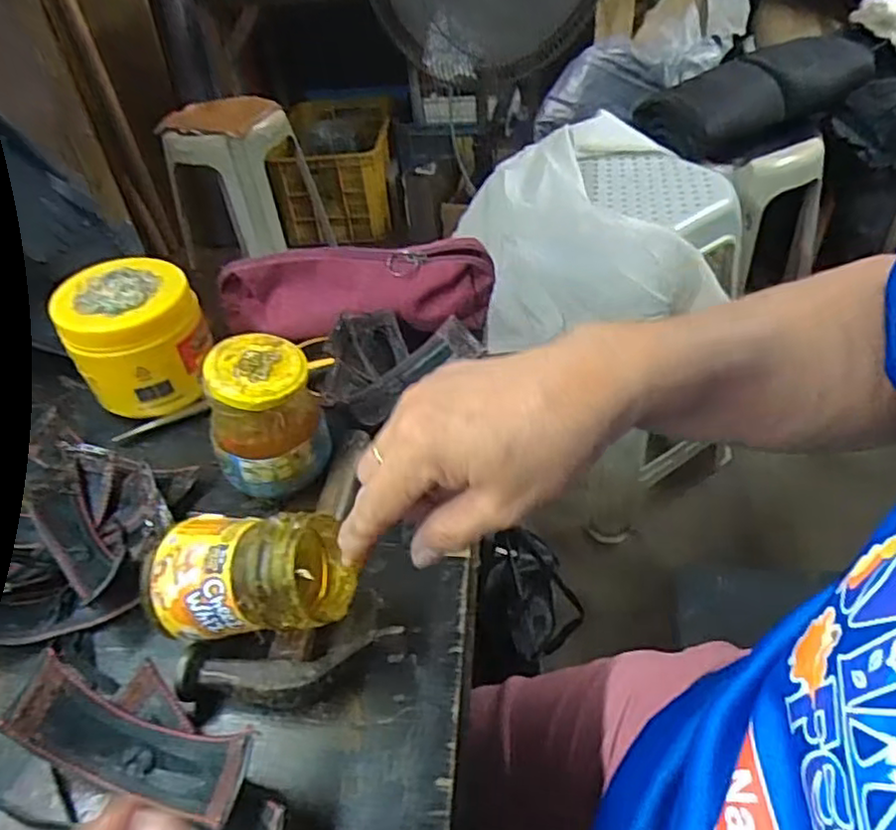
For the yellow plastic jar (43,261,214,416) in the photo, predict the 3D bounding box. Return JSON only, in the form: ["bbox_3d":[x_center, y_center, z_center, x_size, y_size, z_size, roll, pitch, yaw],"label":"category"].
[{"bbox_3d":[-0.232,-0.060,0.507,0.095,0.085,0.086,-27,47,-20],"label":"yellow plastic jar"}]

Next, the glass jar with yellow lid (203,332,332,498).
[{"bbox_3d":[-0.115,0.000,0.419,0.069,0.081,0.059,-20,45,-13],"label":"glass jar with yellow lid"}]

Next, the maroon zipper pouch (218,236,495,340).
[{"bbox_3d":[-0.080,-0.101,0.555,0.228,0.062,0.052,-4,44,3],"label":"maroon zipper pouch"}]

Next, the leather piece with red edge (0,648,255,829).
[{"bbox_3d":[-0.138,0.146,0.296,0.114,0.029,0.035,11,46,18],"label":"leather piece with red edge"}]

